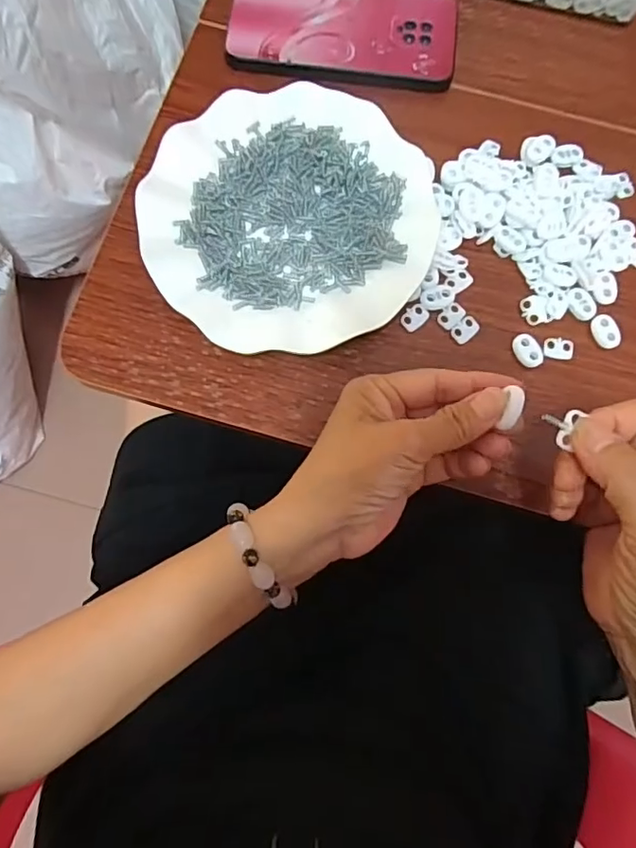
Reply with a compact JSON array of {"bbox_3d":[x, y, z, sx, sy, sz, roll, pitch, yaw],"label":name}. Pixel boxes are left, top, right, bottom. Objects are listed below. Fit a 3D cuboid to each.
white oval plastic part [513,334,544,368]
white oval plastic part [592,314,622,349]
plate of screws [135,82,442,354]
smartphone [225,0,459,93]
[{"bbox_3d":[0.134,-0.047,0.348,0.015,0.005,0.023,-27,79,-7],"label":"white oval plastic part"},{"bbox_3d":[0.186,-0.060,0.352,0.015,0.006,0.022,-4,77,-2],"label":"white oval plastic part"},{"bbox_3d":[-0.020,-0.135,0.355,0.178,0.019,0.180,0,77,-1],"label":"plate of screws"},{"bbox_3d":[0.019,-0.290,0.401,0.162,0.015,0.078,6,77,0],"label":"smartphone"}]

